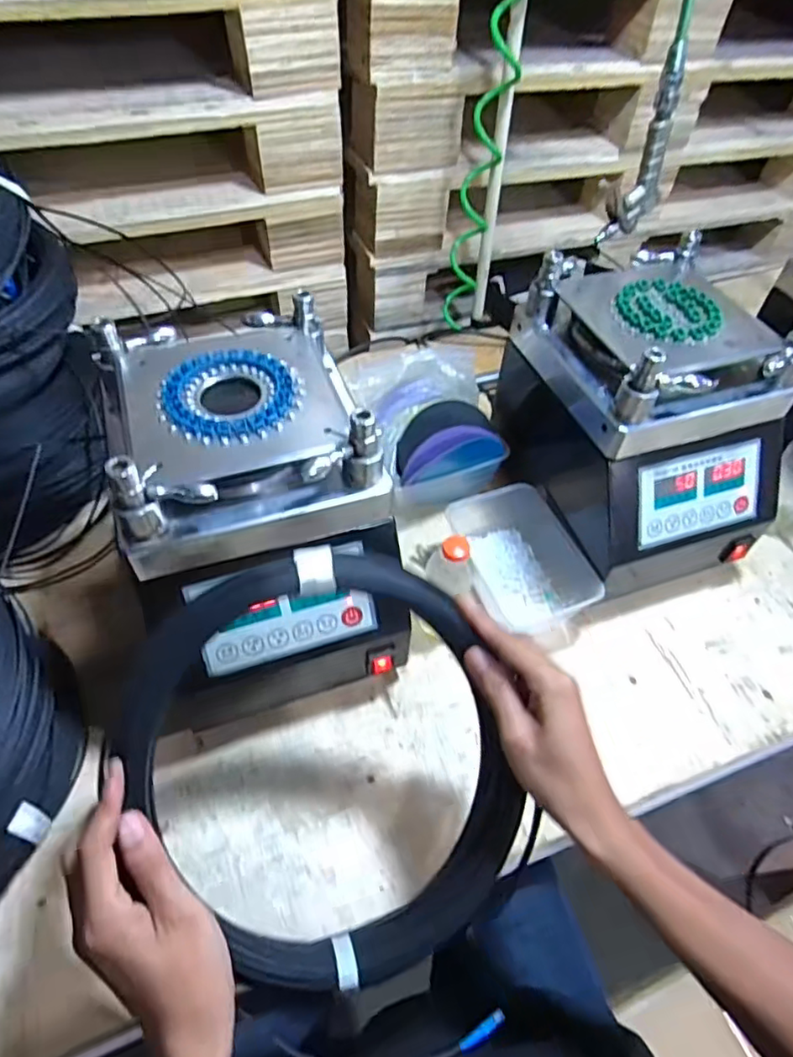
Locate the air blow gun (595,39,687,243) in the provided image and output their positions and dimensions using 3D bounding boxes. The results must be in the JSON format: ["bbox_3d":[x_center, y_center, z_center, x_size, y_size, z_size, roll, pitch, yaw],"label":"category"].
[{"bbox_3d":[0.272,-0.405,0.644,0.049,0.161,0.073,22,55,14],"label":"air blow gun"}]

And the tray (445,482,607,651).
[{"bbox_3d":[0.142,0.035,0.699,0.104,0.072,0.198,-18,55,-15],"label":"tray"}]

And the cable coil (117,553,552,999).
[{"bbox_3d":[-0.042,0.165,0.418,0.240,0.041,0.295,-23,88,-15],"label":"cable coil"}]

